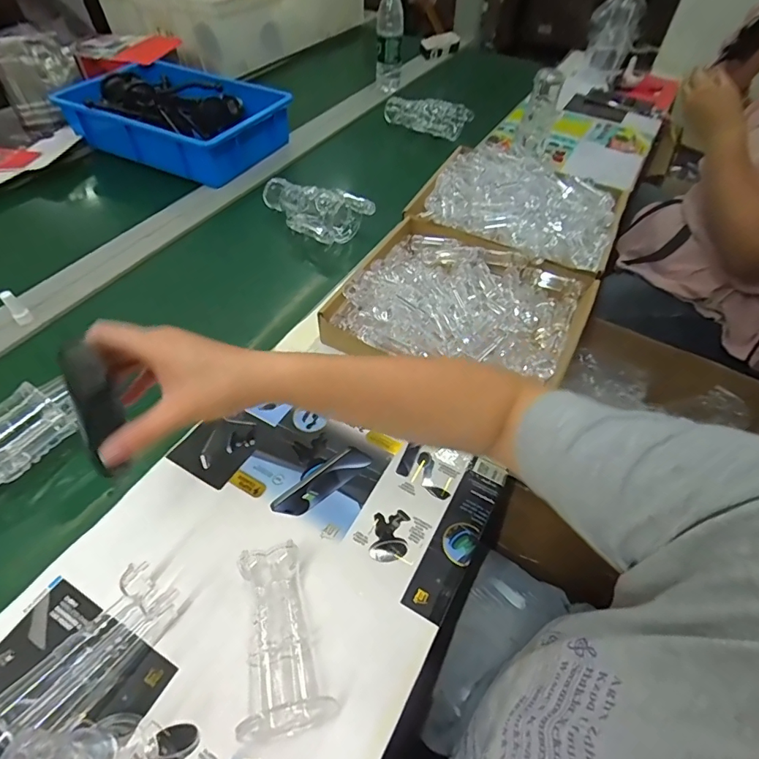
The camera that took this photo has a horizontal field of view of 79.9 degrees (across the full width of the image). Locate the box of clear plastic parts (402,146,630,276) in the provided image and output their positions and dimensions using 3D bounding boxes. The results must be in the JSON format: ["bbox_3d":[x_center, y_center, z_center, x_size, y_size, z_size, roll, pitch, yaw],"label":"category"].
[{"bbox_3d":[0.245,-0.308,0.772,0.325,0.053,0.296,27,55,18],"label":"box of clear plastic parts"}]

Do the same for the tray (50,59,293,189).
[{"bbox_3d":[-0.420,-0.559,0.967,0.400,0.104,0.280,21,53,15],"label":"tray"}]

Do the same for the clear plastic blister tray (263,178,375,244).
[{"bbox_3d":[-0.125,-0.312,0.803,0.191,0.059,0.135,30,56,21],"label":"clear plastic blister tray"}]

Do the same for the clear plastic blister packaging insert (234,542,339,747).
[{"bbox_3d":[-0.089,0.215,0.376,0.074,0.051,0.133,-15,53,-14],"label":"clear plastic blister packaging insert"}]

